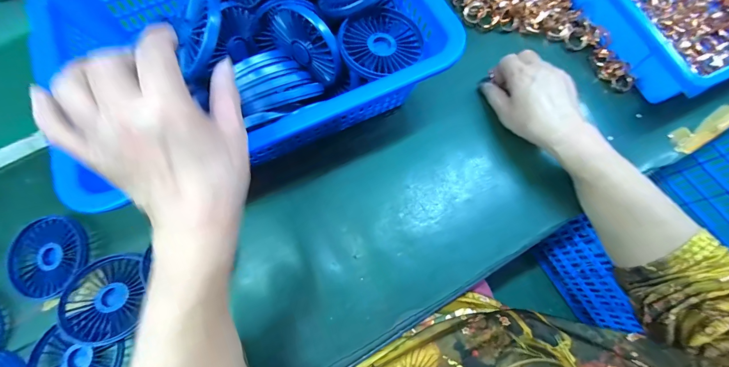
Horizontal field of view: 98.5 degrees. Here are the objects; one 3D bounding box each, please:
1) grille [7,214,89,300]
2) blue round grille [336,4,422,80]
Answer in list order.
[{"bbox_3d":[-0.352,0.080,0.348,0.088,0.013,0.085,0,72,1],"label":"grille"},{"bbox_3d":[0.017,-0.146,0.322,0.084,0.017,0.073,-19,73,-5],"label":"blue round grille"}]

